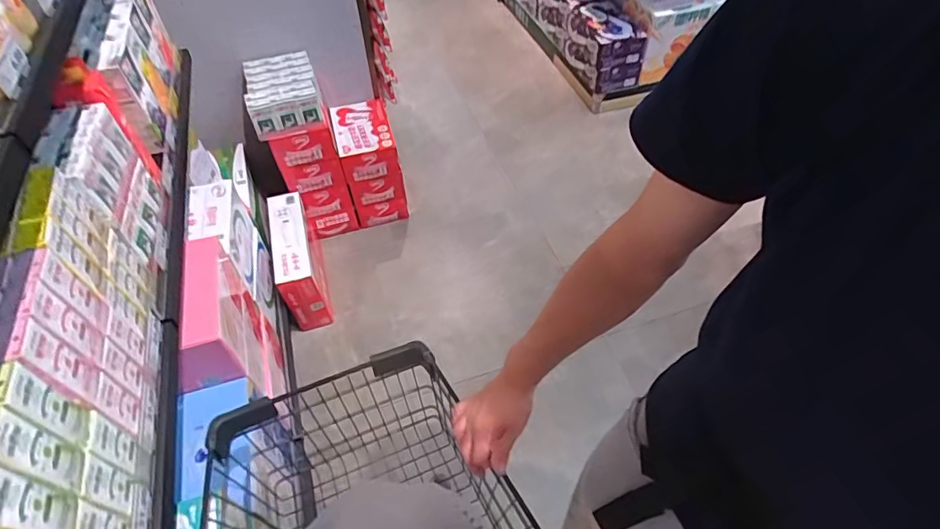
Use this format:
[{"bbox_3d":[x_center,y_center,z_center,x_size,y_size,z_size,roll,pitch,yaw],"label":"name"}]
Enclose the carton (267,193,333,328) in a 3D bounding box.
[{"bbox_3d":[-0.544,-0.014,1.654,0.119,0.251,0.390,-15,51,-11],"label":"carton"}]

